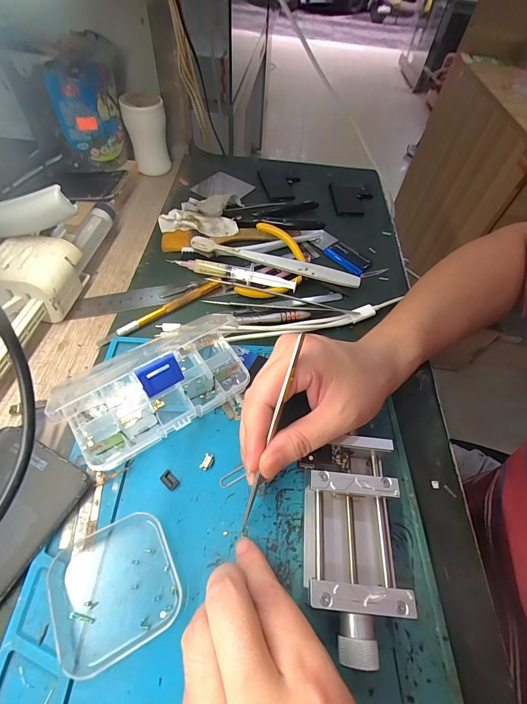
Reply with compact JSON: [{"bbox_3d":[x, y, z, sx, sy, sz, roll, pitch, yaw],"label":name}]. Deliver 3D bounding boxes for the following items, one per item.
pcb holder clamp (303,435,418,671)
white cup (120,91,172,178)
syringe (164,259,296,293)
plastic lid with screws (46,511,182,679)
[{"bbox_3d":[0.054,0.114,0.198,0.054,0.033,0.114,7,55,0],"label":"pcb holder clamp"},{"bbox_3d":[-0.160,-0.299,0.439,0.053,0.089,0.048,-8,56,-11],"label":"white cup"},{"bbox_3d":[-0.032,-0.084,0.336,0.134,0.015,0.018,13,55,4],"label":"syringe"},{"bbox_3d":[-0.088,0.137,0.187,0.065,0.007,0.064,-22,60,-19],"label":"plastic lid with screws"}]

